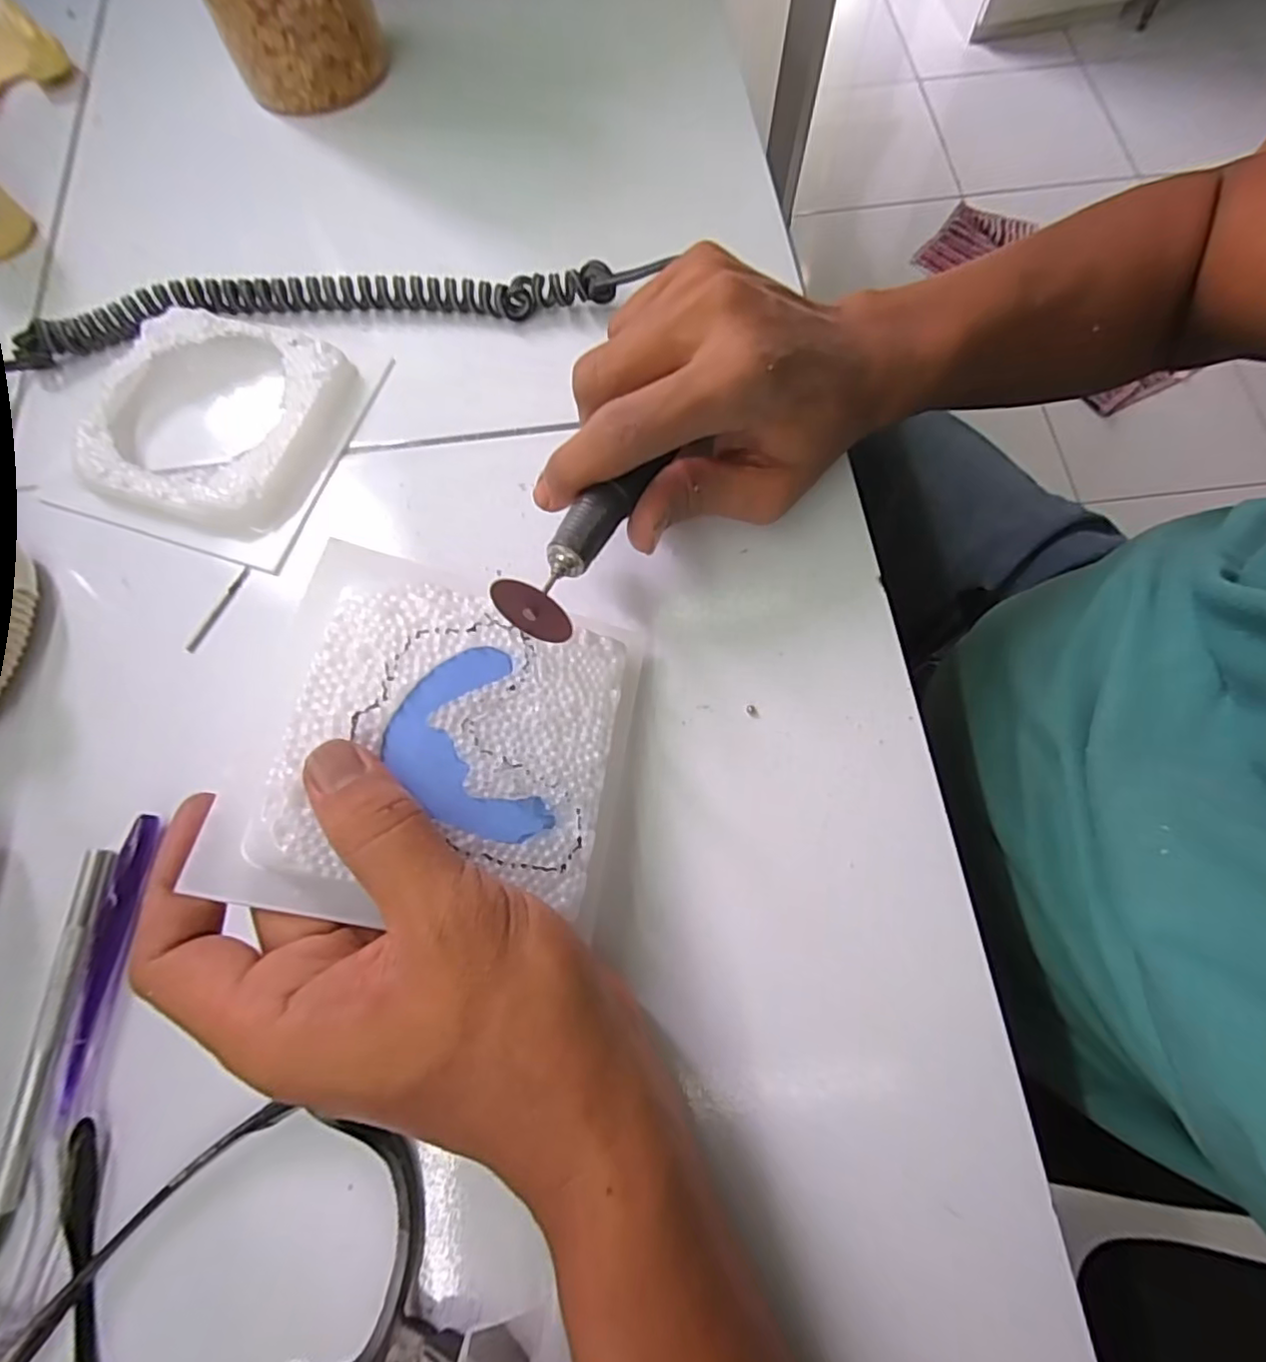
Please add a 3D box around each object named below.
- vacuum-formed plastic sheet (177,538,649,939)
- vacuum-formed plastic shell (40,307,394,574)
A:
[{"bbox_3d":[-0.062,0.020,0.221,0.127,0.027,0.117,12,67,-14],"label":"vacuum-formed plastic sheet"},{"bbox_3d":[-0.201,-0.126,0.299,0.128,0.017,0.125,17,73,6],"label":"vacuum-formed plastic shell"}]

